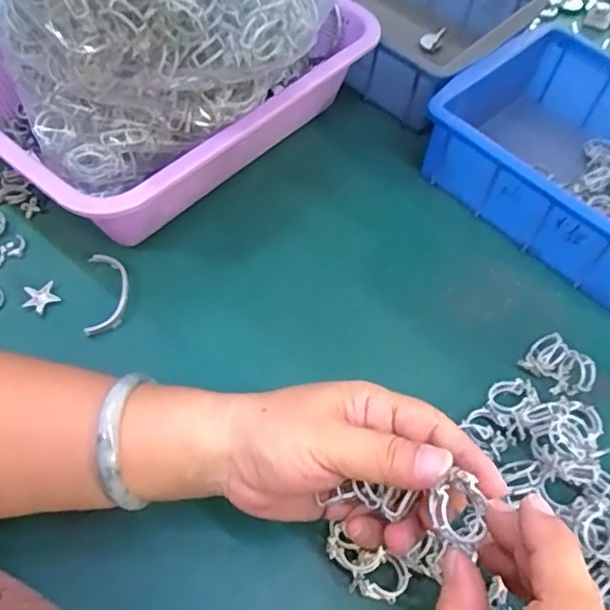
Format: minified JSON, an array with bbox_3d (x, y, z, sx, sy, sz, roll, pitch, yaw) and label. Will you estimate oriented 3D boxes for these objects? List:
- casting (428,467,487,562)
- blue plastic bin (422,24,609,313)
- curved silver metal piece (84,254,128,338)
[{"bbox_3d":[0.064,0.085,0.242,0.024,0.011,0.029,21,59,12],"label":"casting"},{"bbox_3d":[0.233,-0.110,0.455,0.173,0.062,0.245,-38,69,-24],"label":"blue plastic bin"},{"bbox_3d":[-0.139,-0.007,0.407,0.026,0.011,0.064,-6,60,-8],"label":"curved silver metal piece"}]

